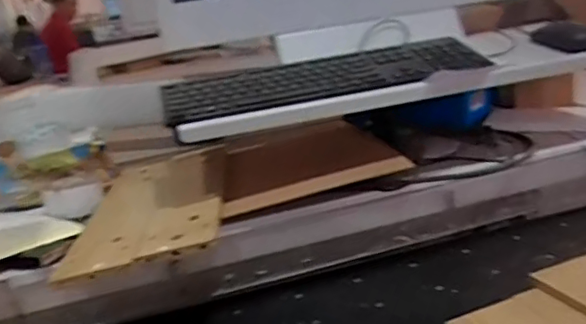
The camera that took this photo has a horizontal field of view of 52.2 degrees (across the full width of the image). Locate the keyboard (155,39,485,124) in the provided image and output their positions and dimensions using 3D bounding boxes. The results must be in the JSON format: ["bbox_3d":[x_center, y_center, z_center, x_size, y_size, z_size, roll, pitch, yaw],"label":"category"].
[{"bbox_3d":[0.042,-0.115,0.801,0.432,0.039,0.158,-12,16,-16],"label":"keyboard"}]

